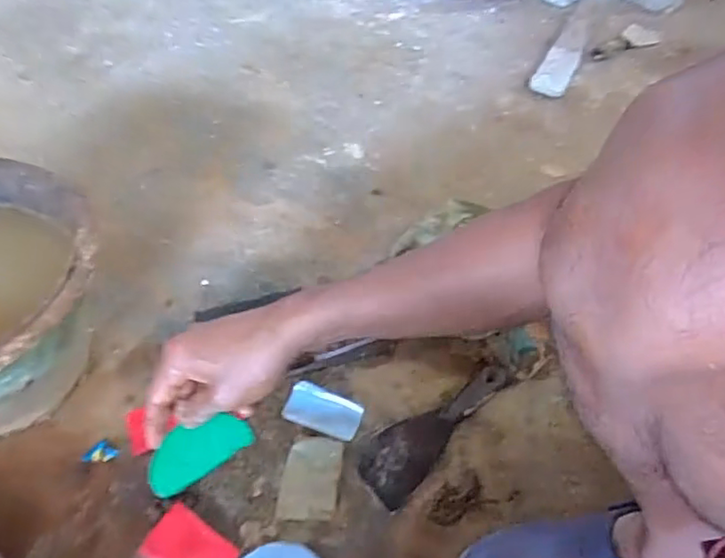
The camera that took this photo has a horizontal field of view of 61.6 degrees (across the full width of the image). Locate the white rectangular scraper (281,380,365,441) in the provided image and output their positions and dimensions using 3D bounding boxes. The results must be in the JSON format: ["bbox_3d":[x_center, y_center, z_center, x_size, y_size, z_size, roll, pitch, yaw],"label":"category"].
[{"bbox_3d":[-0.038,0.132,0.611,0.075,0.016,0.040,17,49,9],"label":"white rectangular scraper"}]

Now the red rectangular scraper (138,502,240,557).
[{"bbox_3d":[-0.146,0.228,0.512,0.072,0.009,0.047,27,52,18],"label":"red rectangular scraper"}]

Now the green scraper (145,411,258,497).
[{"bbox_3d":[-0.133,0.137,0.490,0.085,0.008,0.043,-31,92,-15],"label":"green scraper"}]

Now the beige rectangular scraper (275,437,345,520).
[{"bbox_3d":[-0.048,0.184,0.564,0.052,0.012,0.075,6,48,0],"label":"beige rectangular scraper"}]

